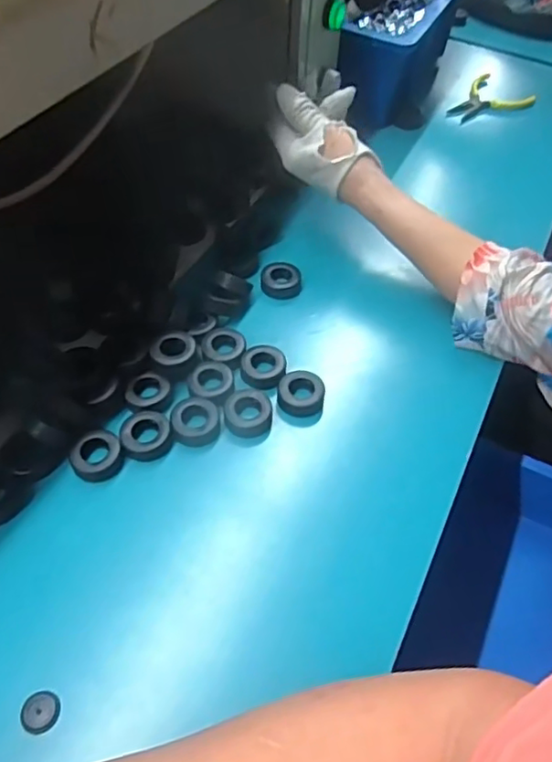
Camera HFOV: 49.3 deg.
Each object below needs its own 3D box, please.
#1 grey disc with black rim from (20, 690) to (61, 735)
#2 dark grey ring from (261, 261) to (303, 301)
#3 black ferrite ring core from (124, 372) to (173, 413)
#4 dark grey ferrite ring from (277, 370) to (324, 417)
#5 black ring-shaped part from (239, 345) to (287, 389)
[{"bbox_3d":[-0.133,0.188,0.341,0.020,0.006,0.021,3,51,-4],"label":"grey disc with black rim"},{"bbox_3d":[0.005,-0.096,0.563,0.037,0.012,0.036,3,51,-4],"label":"dark grey ring"},{"bbox_3d":[-0.099,0.008,0.472,0.036,0.008,0.031,3,51,-4],"label":"black ferrite ring core"},{"bbox_3d":[0.020,0.009,0.476,0.036,0.017,0.032,7,51,0],"label":"dark grey ferrite ring"},{"bbox_3d":[-0.010,-0.011,0.493,0.036,0.012,0.036,3,51,-4],"label":"black ring-shaped part"}]

